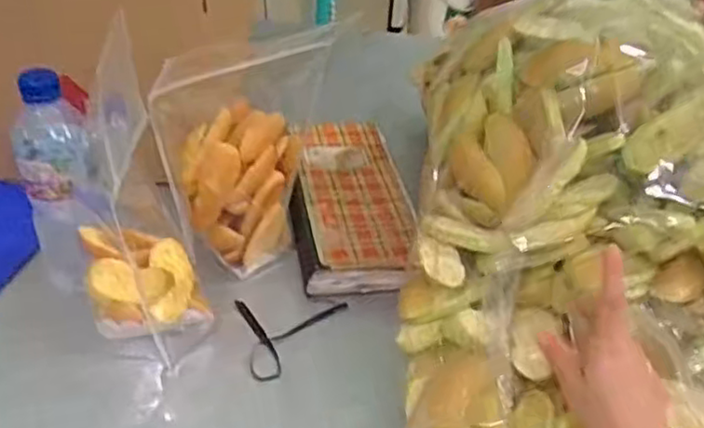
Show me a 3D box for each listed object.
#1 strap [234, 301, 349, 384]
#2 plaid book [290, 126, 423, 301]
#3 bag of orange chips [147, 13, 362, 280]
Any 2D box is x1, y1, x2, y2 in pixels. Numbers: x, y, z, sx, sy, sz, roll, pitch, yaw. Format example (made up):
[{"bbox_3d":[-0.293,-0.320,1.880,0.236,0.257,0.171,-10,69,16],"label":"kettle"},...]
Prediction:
[{"bbox_3d":[-0.061,0.120,0.640,0.109,0.004,0.099,3,38,-2],"label":"strap"},{"bbox_3d":[-0.007,-0.023,0.799,0.132,0.034,0.315,-1,39,-8],"label":"plaid book"},{"bbox_3d":[-0.096,-0.052,0.670,0.181,0.227,0.082,-10,40,-18],"label":"bag of orange chips"}]

